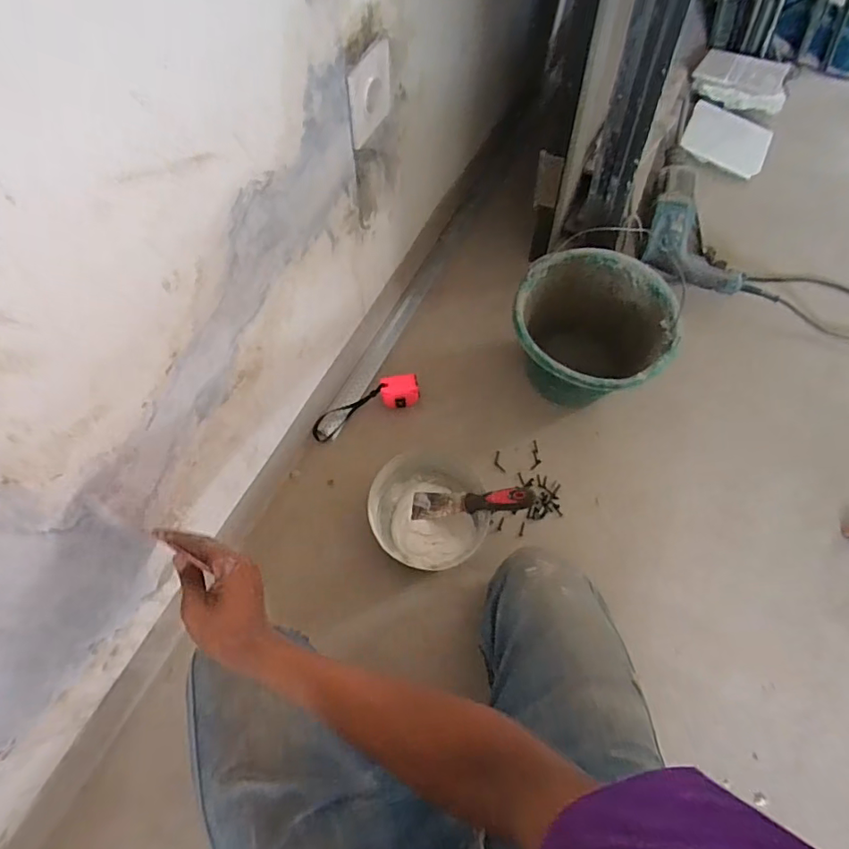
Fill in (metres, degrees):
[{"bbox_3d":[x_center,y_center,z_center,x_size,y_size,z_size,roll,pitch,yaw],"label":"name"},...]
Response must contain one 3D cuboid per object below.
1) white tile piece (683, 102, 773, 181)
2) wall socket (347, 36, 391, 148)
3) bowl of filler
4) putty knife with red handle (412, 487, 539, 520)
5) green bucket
[{"bbox_3d":[0.768,-0.726,1.345,0.016,0.116,0.233,-12,51,-40],"label":"white tile piece"},{"bbox_3d":[-0.060,-0.392,0.626,0.013,0.083,0.090,25,65,9],"label":"wall socket"},{"bbox_3d":[0.015,0.132,0.870,0.190,0.069,0.206,1,64,-3],"label":"bowl of filler"},{"bbox_3d":[0.075,0.123,0.829,0.202,0.023,0.044,-9,60,26],"label":"putty knife with red handle"},{"bbox_3d":[0.282,-0.148,0.948,0.254,0.223,0.276,1,64,-3],"label":"green bucket"}]

